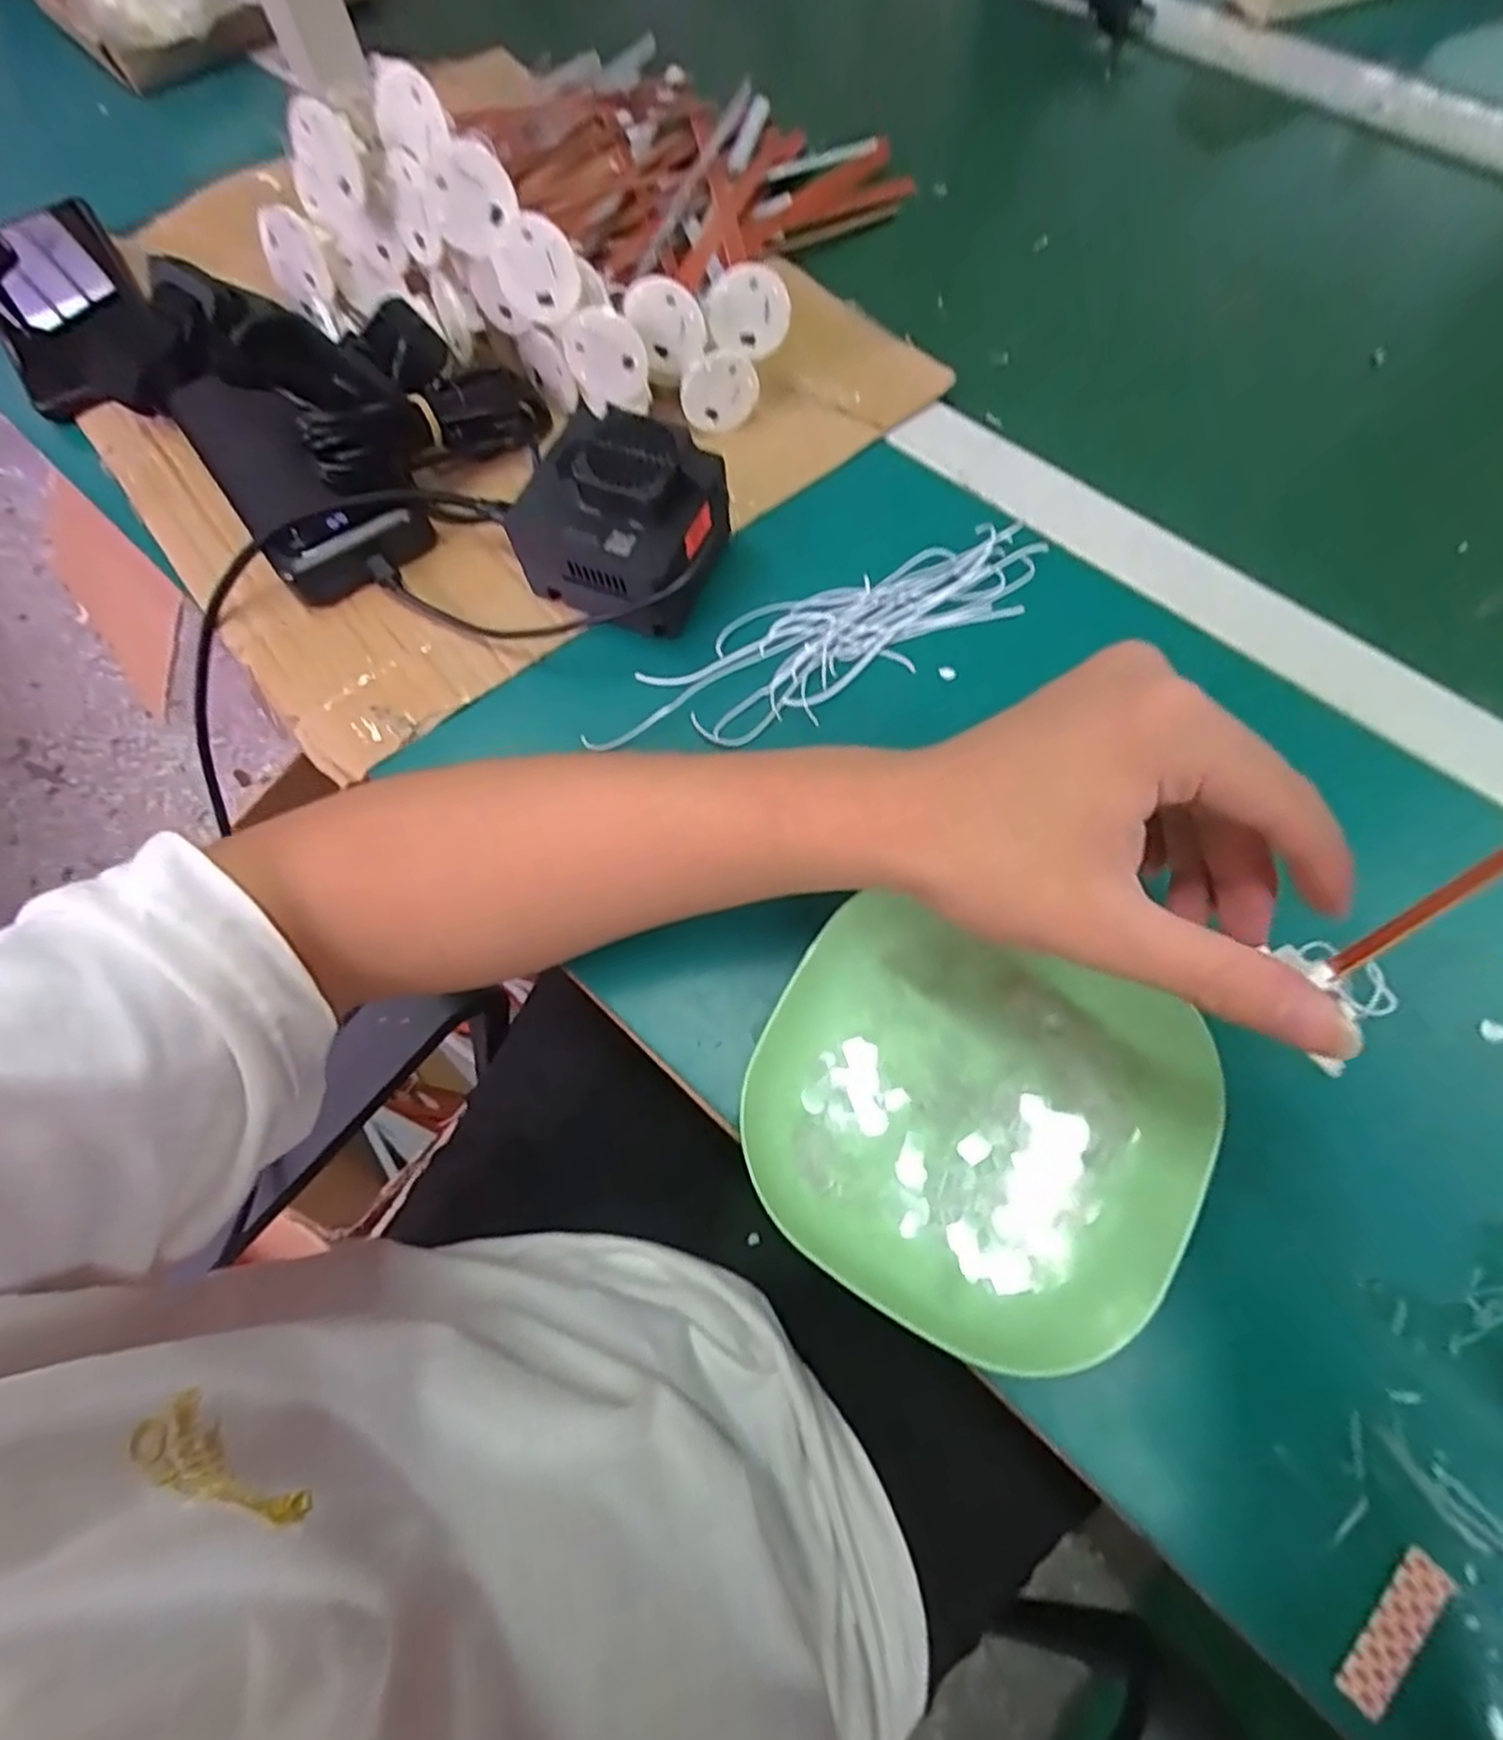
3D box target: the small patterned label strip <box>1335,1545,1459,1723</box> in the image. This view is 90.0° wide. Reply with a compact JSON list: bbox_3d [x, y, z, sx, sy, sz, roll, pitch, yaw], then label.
[{"bbox_3d":[0.187,0.221,0.217,0.045,0.004,0.014,-43,68,-13],"label":"small patterned label strip"}]

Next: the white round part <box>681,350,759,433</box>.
[{"bbox_3d":[-0.015,-0.239,0.376,0.039,0.037,0.011,-27,70,-10],"label":"white round part"}]

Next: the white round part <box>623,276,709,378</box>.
[{"bbox_3d":[-0.039,-0.251,0.348,0.034,0.040,0.007,1,69,3],"label":"white round part"}]

